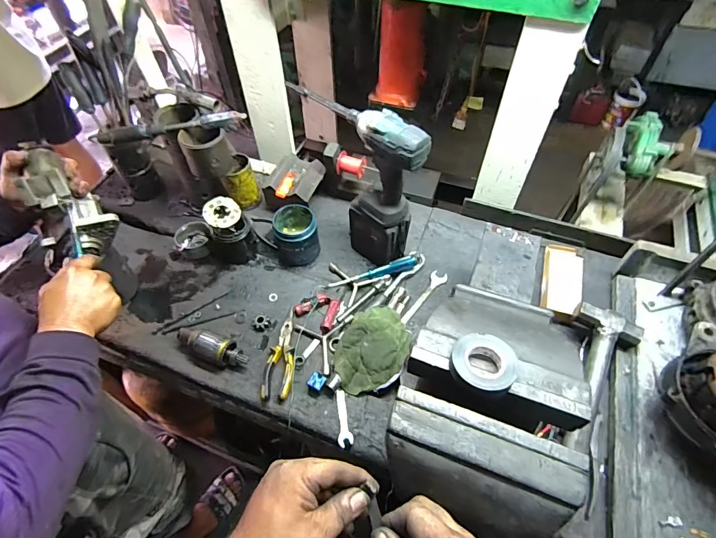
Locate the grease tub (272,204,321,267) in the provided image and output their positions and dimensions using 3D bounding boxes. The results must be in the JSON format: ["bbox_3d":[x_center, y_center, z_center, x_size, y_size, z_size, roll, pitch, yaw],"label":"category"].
[{"bbox_3d":[-0.133,-0.067,0.862,0.093,0.098,0.097,-12,55,-8],"label":"grease tub"}]

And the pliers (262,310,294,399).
[{"bbox_3d":[-0.147,0.156,0.750,0.056,0.024,0.177,-2,54,0],"label":"pliers"}]

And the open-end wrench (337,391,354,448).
[{"bbox_3d":[-0.028,0.254,0.681,0.025,0.008,0.092,-11,55,-7],"label":"open-end wrench"}]

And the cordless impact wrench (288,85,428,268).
[{"bbox_3d":[-0.006,-0.169,0.791,0.066,0.334,0.284,-39,62,-24],"label":"cordless impact wrench"}]

